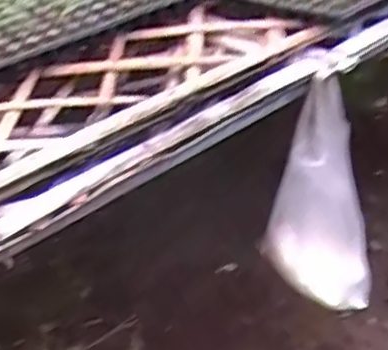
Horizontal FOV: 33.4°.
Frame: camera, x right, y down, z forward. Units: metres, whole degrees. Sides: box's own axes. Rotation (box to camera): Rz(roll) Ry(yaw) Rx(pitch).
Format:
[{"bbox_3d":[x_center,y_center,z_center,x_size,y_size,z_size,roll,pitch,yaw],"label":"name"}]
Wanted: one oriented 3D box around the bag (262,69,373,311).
[{"bbox_3d":[0.207,0.043,1.072,0.196,0.397,0.072,9,38,17],"label":"bag"}]

